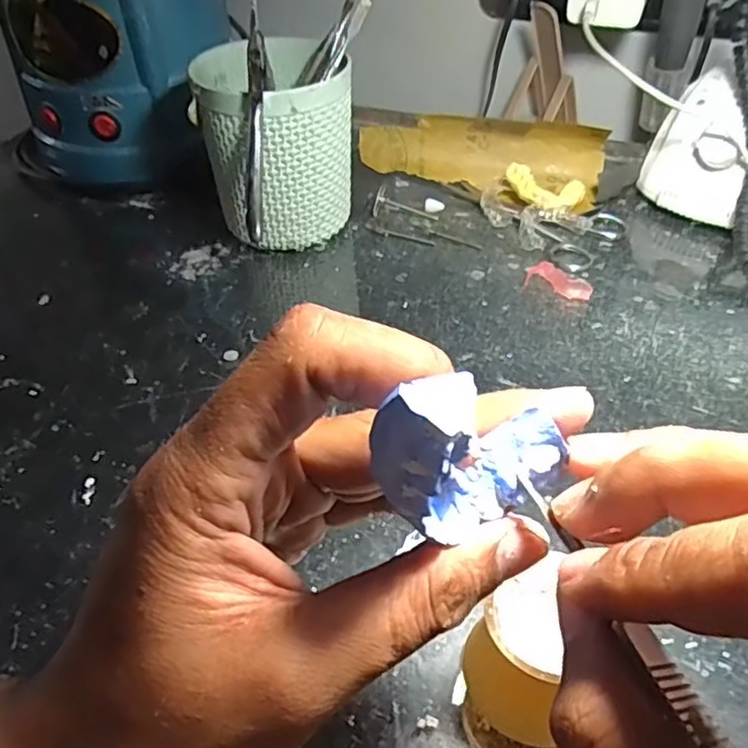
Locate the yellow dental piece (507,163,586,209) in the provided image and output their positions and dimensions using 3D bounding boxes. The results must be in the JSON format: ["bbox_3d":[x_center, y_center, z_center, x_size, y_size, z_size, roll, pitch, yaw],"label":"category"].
[{"bbox_3d":[0.126,-0.134,0.471,0.056,0.022,0.038,0,45,2],"label":"yellow dental piece"}]

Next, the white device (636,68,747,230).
[{"bbox_3d":[0.264,-0.162,0.459,0.104,0.082,0.125,32,53,29],"label":"white device"}]

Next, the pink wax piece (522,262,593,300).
[{"bbox_3d":[0.117,-0.059,0.411,0.042,0.010,0.020,18,48,19],"label":"pink wax piece"}]

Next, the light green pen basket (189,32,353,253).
[{"bbox_3d":[-0.062,-0.150,0.434,0.093,0.113,0.098,-7,45,-5],"label":"light green pen basket"}]

